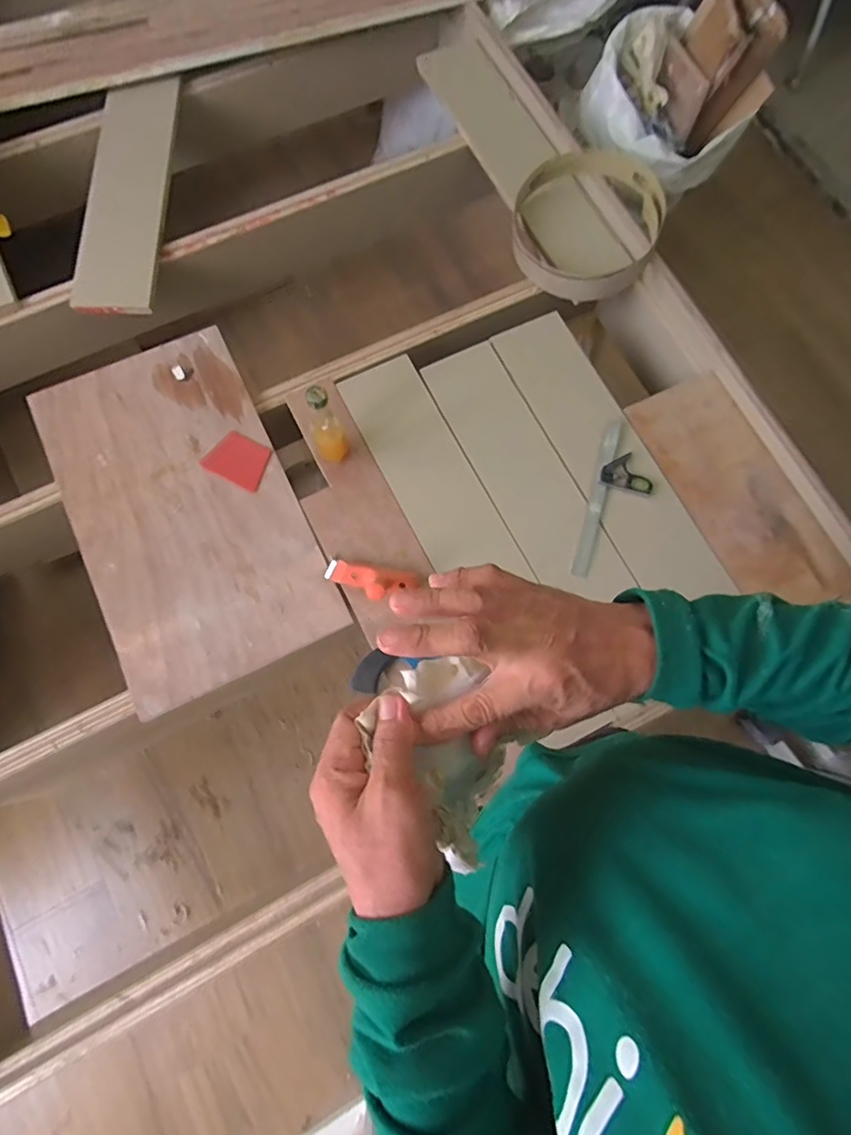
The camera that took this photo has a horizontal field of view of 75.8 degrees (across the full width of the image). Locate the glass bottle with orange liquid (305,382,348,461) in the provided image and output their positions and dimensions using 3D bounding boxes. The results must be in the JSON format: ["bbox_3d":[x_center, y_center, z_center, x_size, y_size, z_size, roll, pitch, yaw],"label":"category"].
[{"bbox_3d":[-0.160,-0.223,0.878,0.054,0.192,0.044,-19,77,-6],"label":"glass bottle with orange liquid"}]

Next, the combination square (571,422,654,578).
[{"bbox_3d":[0.337,-0.112,0.954,0.094,0.014,0.295,18,75,3],"label":"combination square"}]

